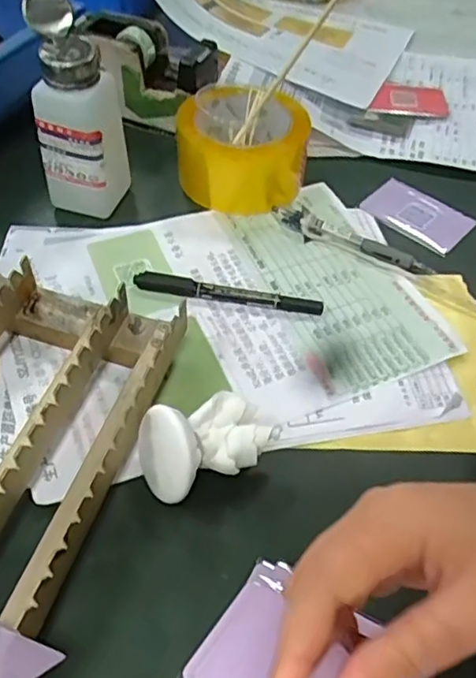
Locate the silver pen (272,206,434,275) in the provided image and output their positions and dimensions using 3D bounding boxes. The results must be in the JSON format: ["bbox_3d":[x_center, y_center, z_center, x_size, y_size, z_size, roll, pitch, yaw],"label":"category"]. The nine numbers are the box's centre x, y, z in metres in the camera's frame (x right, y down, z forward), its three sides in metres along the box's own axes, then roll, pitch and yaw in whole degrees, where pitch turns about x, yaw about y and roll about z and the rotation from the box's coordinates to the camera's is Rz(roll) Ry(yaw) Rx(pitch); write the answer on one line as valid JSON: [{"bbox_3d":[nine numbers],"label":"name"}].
[{"bbox_3d":[0.088,-0.079,0.482,0.132,0.012,0.017,25,54,16],"label":"silver pen"}]

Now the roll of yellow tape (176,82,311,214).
[{"bbox_3d":[0.007,-0.164,0.508,0.093,0.073,0.089,2,51,-2],"label":"roll of yellow tape"}]

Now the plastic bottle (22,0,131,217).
[{"bbox_3d":[-0.118,-0.167,0.454,0.062,0.145,0.066,-7,52,-9],"label":"plastic bottle"}]

